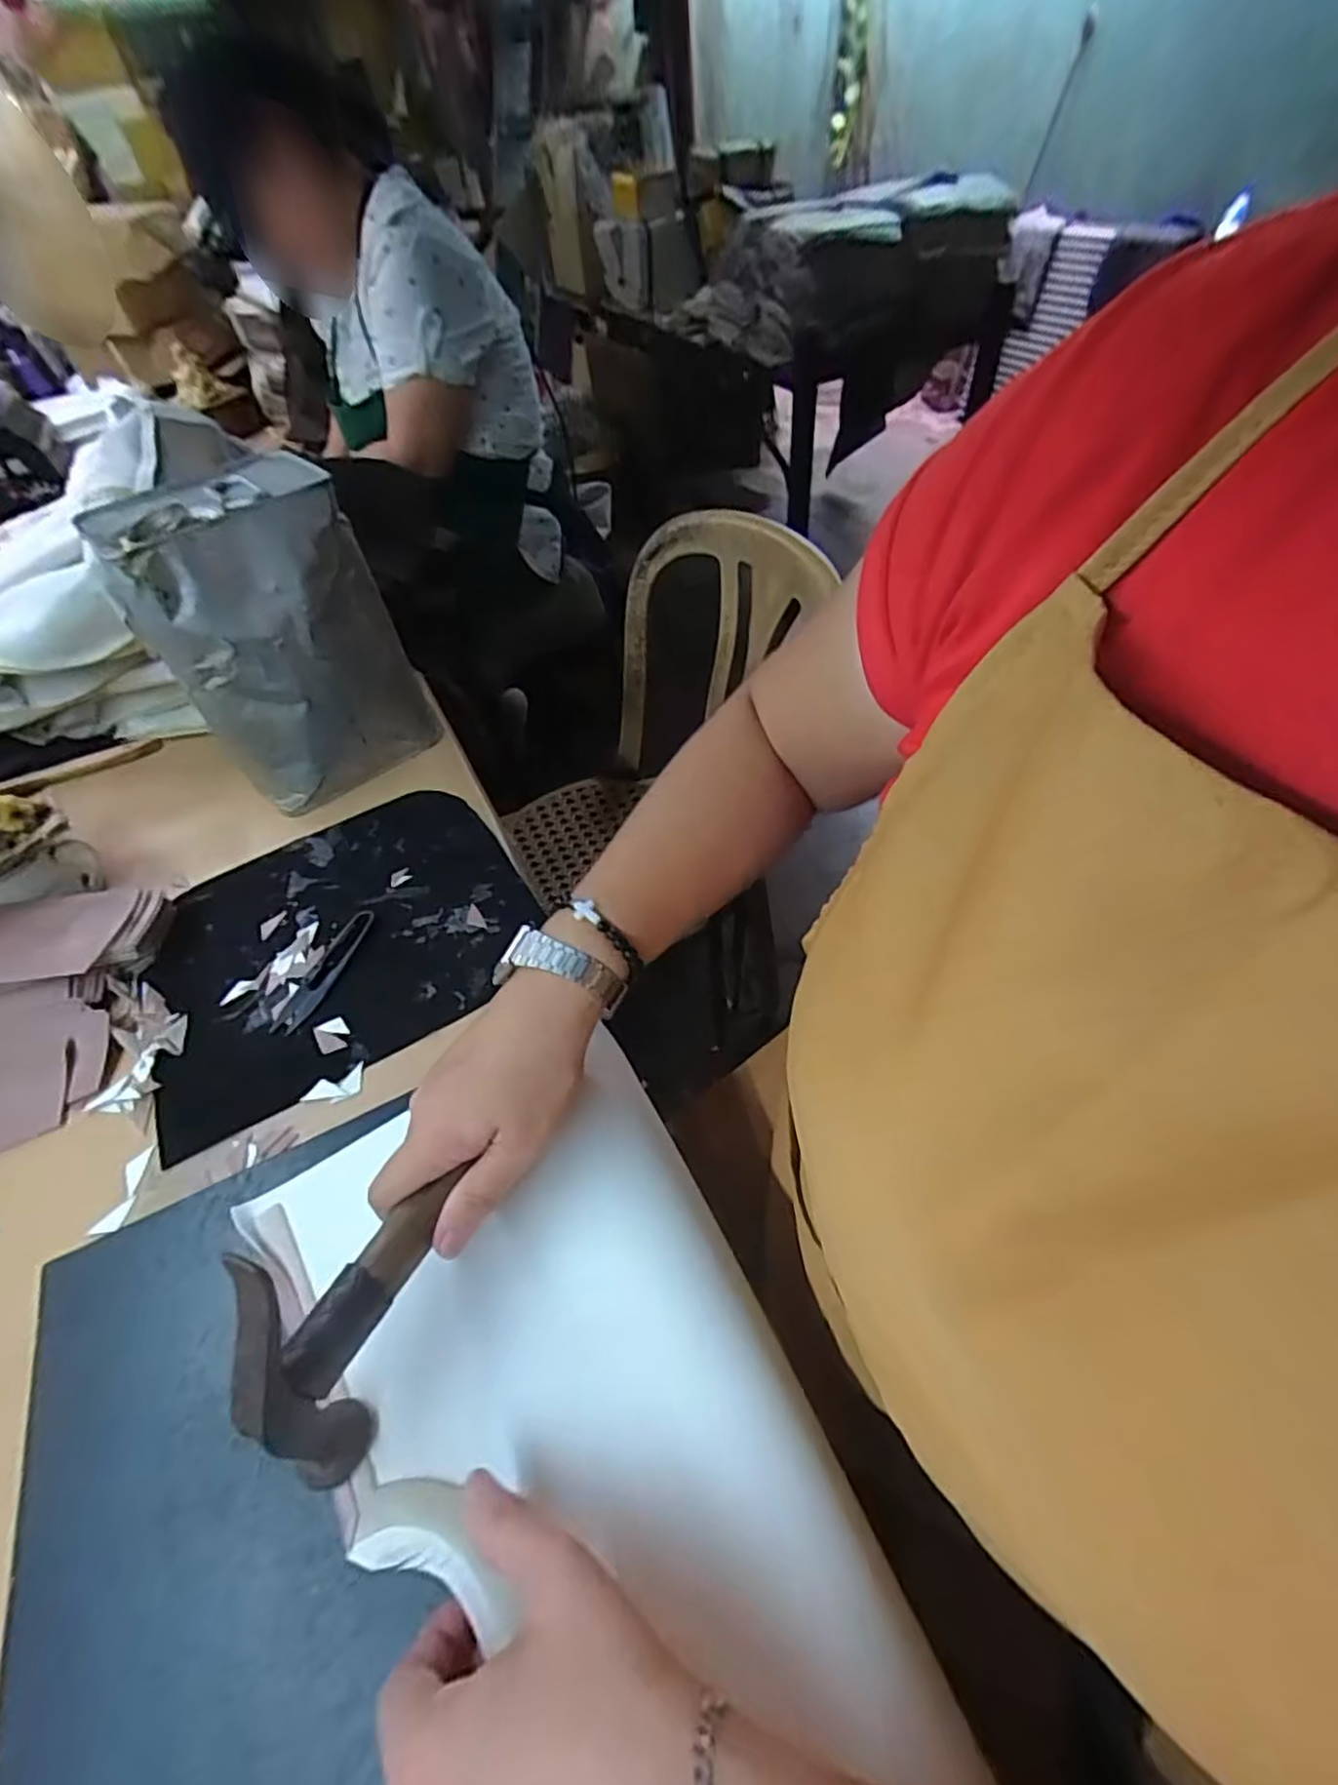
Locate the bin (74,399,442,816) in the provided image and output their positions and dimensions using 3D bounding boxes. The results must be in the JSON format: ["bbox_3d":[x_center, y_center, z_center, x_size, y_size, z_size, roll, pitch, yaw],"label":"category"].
[{"bbox_3d":[-0.308,-0.200,0.546,0.162,0.217,0.115,-37,56,-23],"label":"bin"}]

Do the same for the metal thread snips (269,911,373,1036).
[{"bbox_3d":[-0.240,0.052,0.475,0.025,0.009,0.097,11,52,14],"label":"metal thread snips"}]

